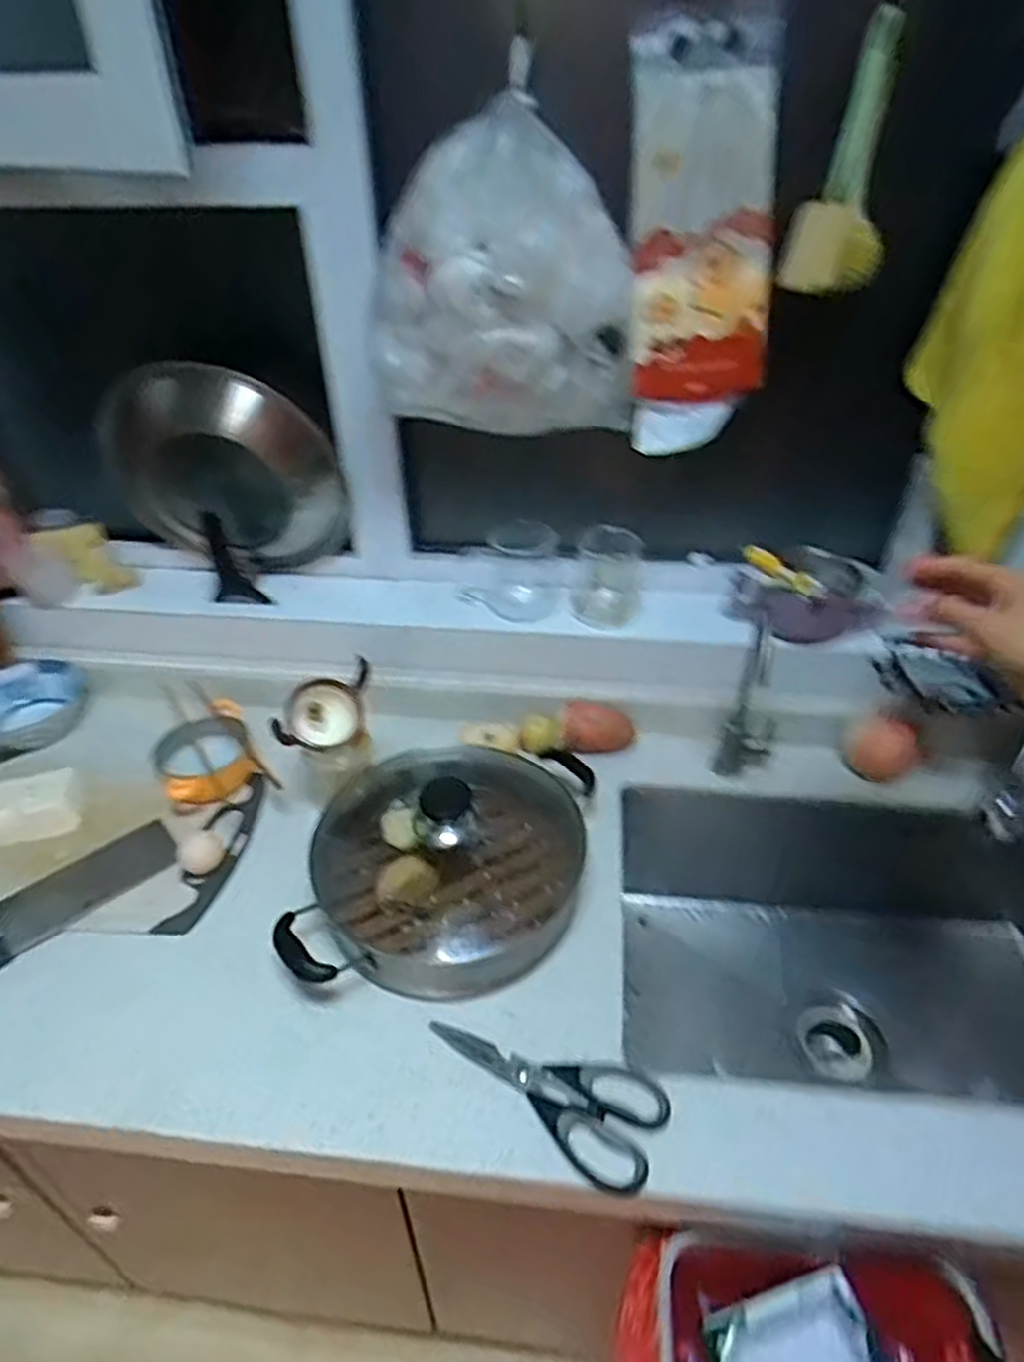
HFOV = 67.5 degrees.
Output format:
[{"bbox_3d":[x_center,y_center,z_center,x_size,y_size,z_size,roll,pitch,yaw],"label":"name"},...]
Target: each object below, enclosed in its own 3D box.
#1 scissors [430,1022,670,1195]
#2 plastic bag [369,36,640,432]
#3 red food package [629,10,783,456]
[{"bbox_3d":[0.025,0.337,0.647,0.203,0.007,0.089,20,44,22],"label":"scissors"},{"bbox_3d":[-0.011,-0.392,0.760,0.262,0.258,0.145,-7,40,-8],"label":"plastic bag"},{"bbox_3d":[0.194,-0.352,0.791,0.143,0.210,0.034,-9,34,-1],"label":"red food package"}]

